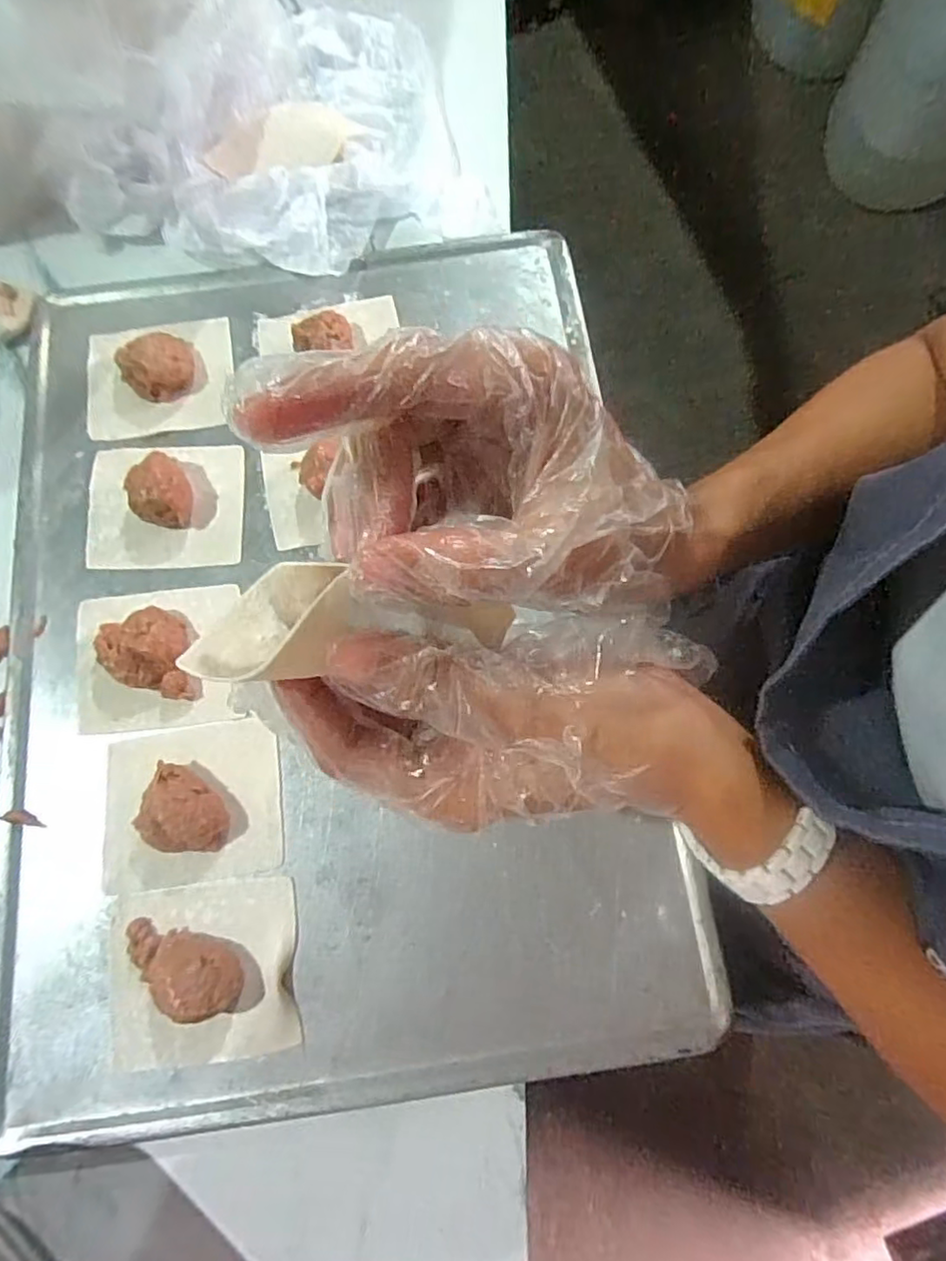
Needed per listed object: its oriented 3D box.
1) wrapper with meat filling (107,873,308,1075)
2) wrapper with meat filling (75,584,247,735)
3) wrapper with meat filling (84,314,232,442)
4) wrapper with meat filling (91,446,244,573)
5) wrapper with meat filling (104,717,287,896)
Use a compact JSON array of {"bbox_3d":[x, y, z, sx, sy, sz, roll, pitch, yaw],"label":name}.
[{"bbox_3d":[-0.123,0.153,0.277,0.081,0.025,0.073,-7,75,-2],"label":"wrapper with meat filling"},{"bbox_3d":[-0.165,0.012,0.317,0.080,0.017,0.073,-8,75,-2],"label":"wrapper with meat filling"},{"bbox_3d":[-0.186,-0.152,0.361,0.083,0.022,0.072,-9,75,-3],"label":"wrapper with meat filling"},{"bbox_3d":[-0.172,-0.073,0.339,0.083,0.027,0.072,-3,75,-1],"label":"wrapper with meat filling"},{"bbox_3d":[-0.137,0.082,0.297,0.083,0.023,0.073,-7,75,-2],"label":"wrapper with meat filling"}]

